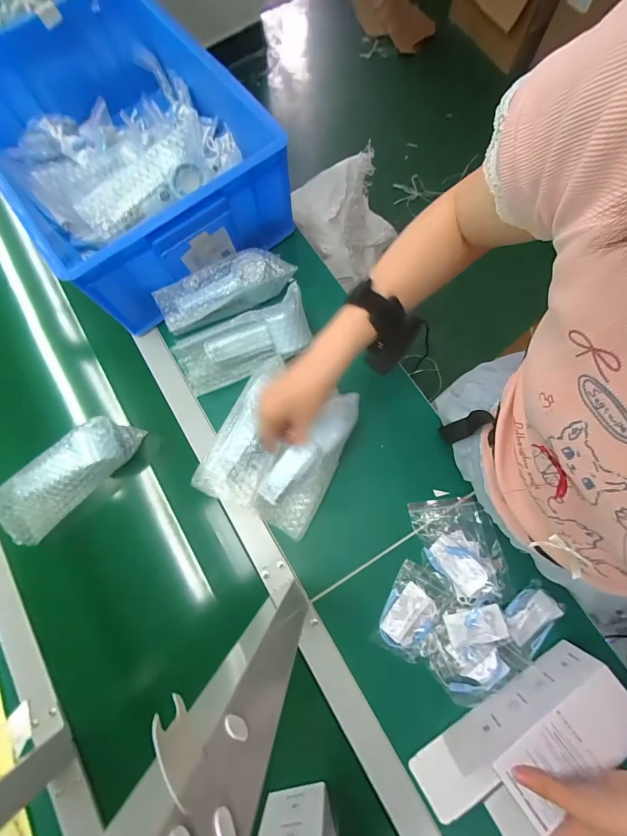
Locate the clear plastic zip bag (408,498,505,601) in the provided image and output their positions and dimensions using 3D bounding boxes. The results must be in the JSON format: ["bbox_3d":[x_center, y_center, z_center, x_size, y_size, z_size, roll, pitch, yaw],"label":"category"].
[{"bbox_3d":[0.198,0.172,0.465,0.096,0.029,0.134,-15,76,-2],"label":"clear plastic zip bag"}]

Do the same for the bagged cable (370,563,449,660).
[{"bbox_3d":[0.128,0.252,0.458,0.063,0.011,0.109,29,78,8],"label":"bagged cable"}]

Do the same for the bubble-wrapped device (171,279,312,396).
[{"bbox_3d":[-0.102,-0.110,0.524,0.200,0.037,0.086,-20,111,5],"label":"bubble-wrapped device"}]

